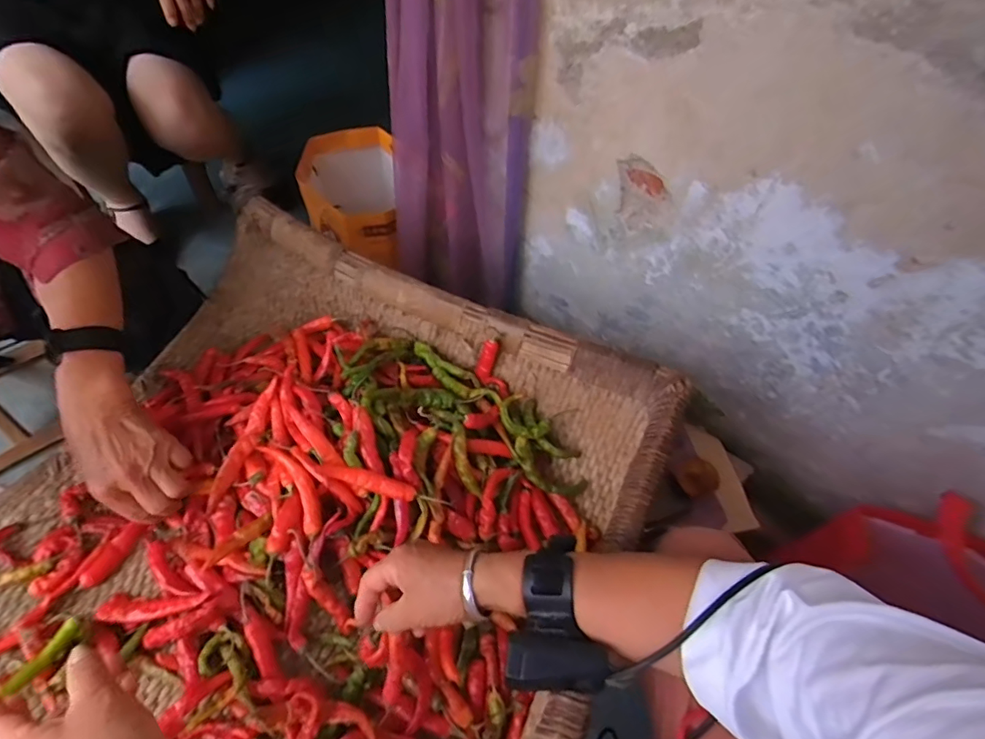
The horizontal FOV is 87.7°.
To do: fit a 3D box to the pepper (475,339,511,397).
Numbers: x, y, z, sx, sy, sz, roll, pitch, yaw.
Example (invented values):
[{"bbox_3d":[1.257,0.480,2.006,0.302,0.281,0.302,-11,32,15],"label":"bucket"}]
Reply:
[{"bbox_3d":[-0.003,-0.001,0.601,0.035,0.066,0.013,-8,15,27],"label":"pepper"}]

